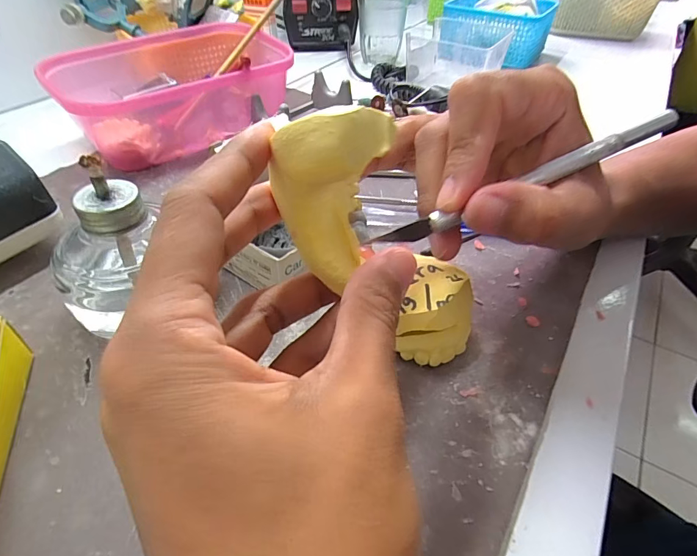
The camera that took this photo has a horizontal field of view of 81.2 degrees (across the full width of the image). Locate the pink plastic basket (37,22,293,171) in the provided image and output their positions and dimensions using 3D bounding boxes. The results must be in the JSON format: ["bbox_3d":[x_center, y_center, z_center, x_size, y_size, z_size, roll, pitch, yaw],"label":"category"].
[{"bbox_3d":[-0.145,-0.166,0.369,0.201,0.069,0.121,-32,53,-30],"label":"pink plastic basket"}]

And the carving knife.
[{"bbox_3d":[0.072,-0.039,0.161,0.140,0.007,0.005,-24,48,-8],"label":"carving knife"}]

